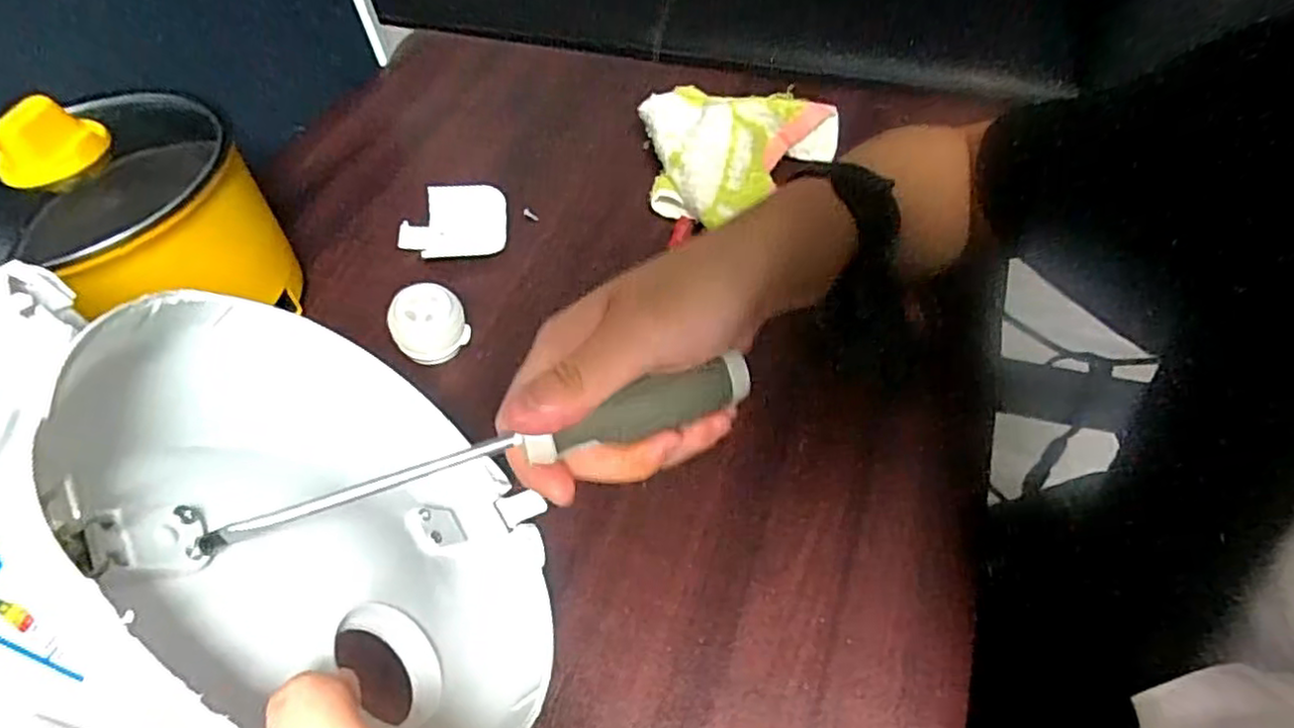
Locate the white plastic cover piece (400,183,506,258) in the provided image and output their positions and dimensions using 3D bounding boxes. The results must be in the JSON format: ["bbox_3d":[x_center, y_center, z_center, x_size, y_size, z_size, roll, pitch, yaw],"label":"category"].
[{"bbox_3d":[-0.149,-0.107,0.527,0.083,0.017,0.074,-4,51,1],"label":"white plastic cover piece"}]

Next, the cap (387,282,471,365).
[{"bbox_3d":[-0.140,-0.024,0.444,0.046,0.041,0.034,-25,54,-16],"label":"cap"}]

